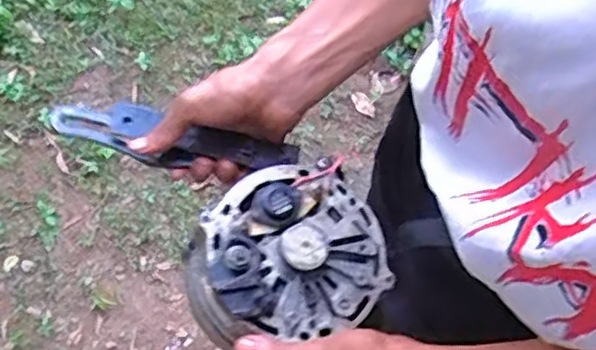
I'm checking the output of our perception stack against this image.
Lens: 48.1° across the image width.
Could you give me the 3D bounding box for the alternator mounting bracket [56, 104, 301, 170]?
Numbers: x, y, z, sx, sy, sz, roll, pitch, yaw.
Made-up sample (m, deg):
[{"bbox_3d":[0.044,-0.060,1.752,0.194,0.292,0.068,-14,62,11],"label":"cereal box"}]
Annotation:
[{"bbox_3d":[-0.101,-0.029,0.544,0.197,0.028,0.036,10,71,-1],"label":"alternator mounting bracket"}]

